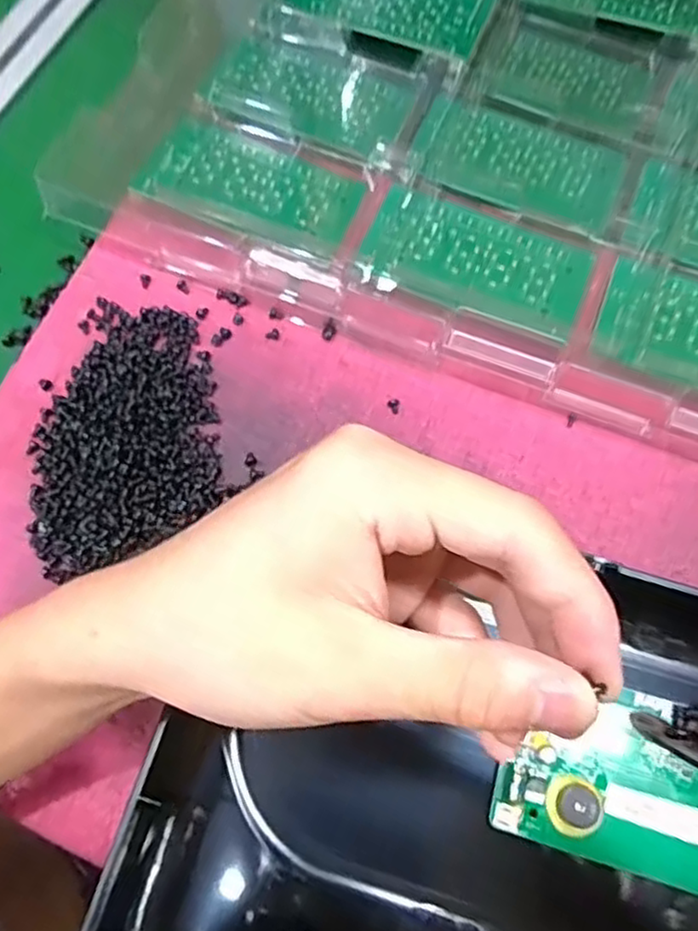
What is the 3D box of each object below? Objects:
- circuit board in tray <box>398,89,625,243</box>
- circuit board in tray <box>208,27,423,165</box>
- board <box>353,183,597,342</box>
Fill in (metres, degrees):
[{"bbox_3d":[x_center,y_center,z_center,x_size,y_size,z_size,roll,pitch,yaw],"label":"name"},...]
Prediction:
[{"bbox_3d":[0.087,-0.157,0.355,0.104,0.006,0.062,20,71,7],"label":"circuit board in tray"},{"bbox_3d":[-0.018,-0.197,0.367,0.101,0.012,0.060,22,71,7],"label":"circuit board in tray"},{"bbox_3d":[0.060,-0.099,0.330,0.106,0.010,0.058,21,71,7],"label":"board"}]

